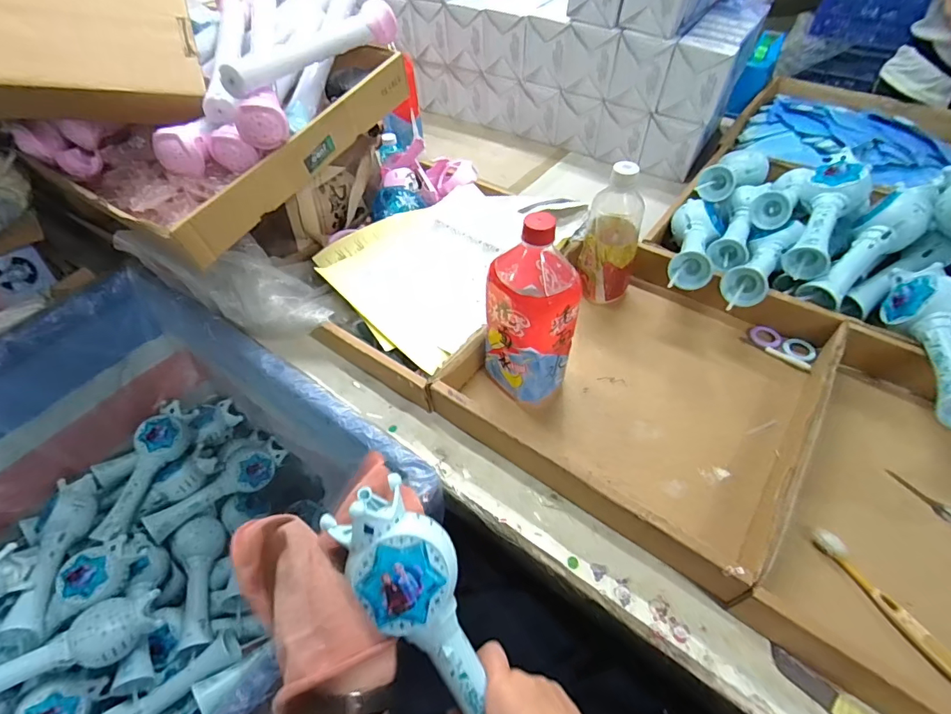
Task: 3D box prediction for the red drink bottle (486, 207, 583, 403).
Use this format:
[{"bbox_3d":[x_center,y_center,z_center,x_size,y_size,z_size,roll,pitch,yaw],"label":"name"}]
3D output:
[{"bbox_3d":[0.059,-0.052,0.498,0.102,0.205,0.100,11,52,12],"label":"red drink bottle"}]

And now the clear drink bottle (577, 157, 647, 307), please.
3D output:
[{"bbox_3d":[0.179,-0.162,0.615,0.072,0.190,0.081,11,52,12],"label":"clear drink bottle"}]

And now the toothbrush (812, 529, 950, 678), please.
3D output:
[{"bbox_3d":[0.356,0.211,0.401,0.017,0.011,0.138,-25,53,-17],"label":"toothbrush"}]

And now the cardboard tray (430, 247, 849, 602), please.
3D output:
[{"bbox_3d":[0.199,0.011,0.551,0.343,0.055,0.369,30,58,25],"label":"cardboard tray"}]

